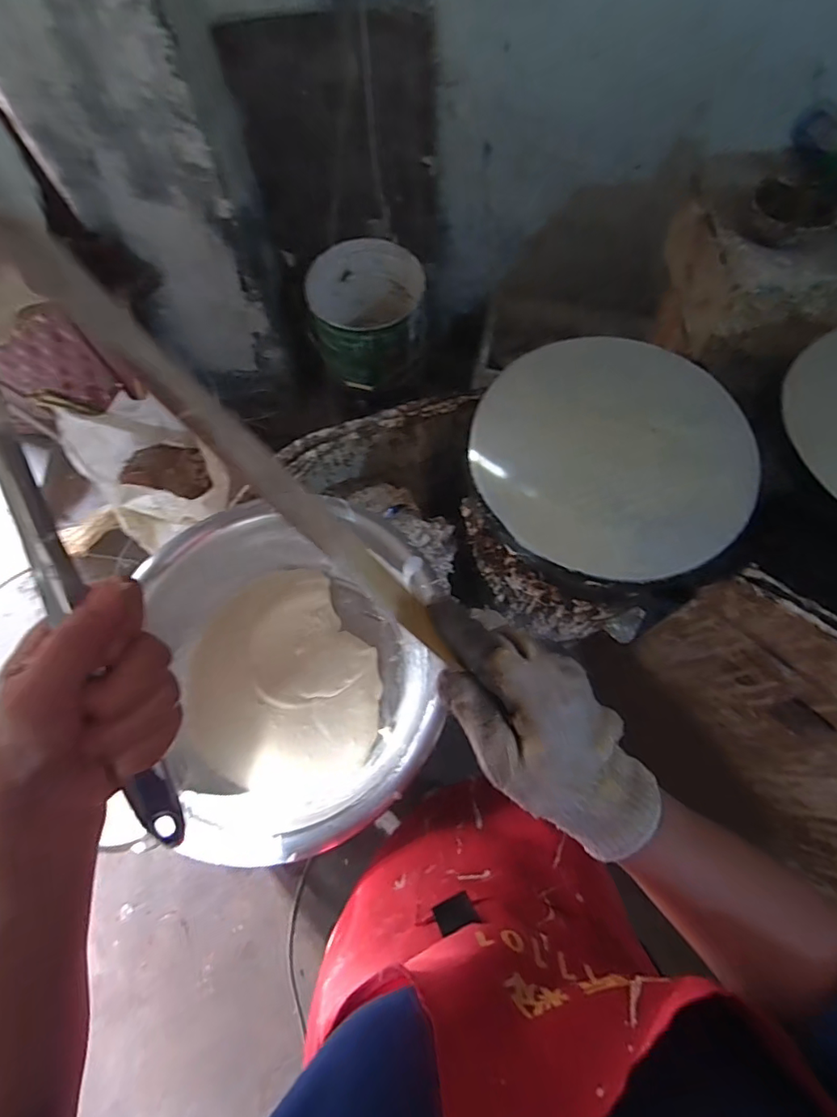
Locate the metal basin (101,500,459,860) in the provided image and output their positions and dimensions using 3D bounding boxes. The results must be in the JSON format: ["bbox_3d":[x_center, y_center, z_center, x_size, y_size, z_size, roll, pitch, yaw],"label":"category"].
[{"bbox_3d":[-0.179,0.174,0.782,0.422,0.176,0.460,-1,68,2],"label":"metal basin"}]

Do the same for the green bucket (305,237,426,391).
[{"bbox_3d":[-0.132,-0.651,1.424,0.289,0.280,0.309,-1,68,2],"label":"green bucket"}]

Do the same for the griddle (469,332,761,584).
[{"bbox_3d":[0.271,-0.151,0.702,0.384,0.042,0.367,-1,68,2],"label":"griddle"}]

